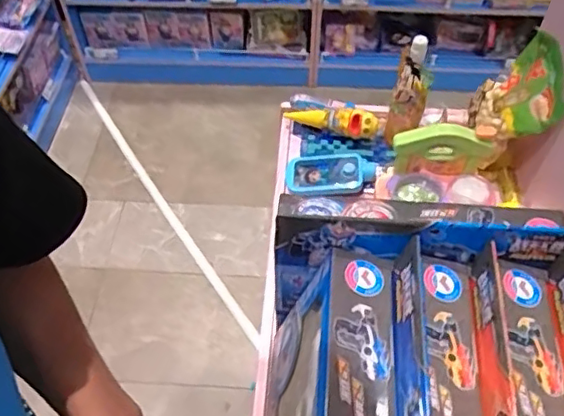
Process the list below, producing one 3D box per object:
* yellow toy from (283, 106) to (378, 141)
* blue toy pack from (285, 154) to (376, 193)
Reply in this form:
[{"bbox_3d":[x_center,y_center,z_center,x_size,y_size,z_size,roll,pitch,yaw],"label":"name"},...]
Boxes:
[{"bbox_3d":[0.069,-0.131,0.847,0.134,0.043,0.031,20,56,14],"label":"yellow toy"},{"bbox_3d":[0.067,-0.051,0.827,0.126,0.027,0.055,0,51,20],"label":"blue toy pack"}]

